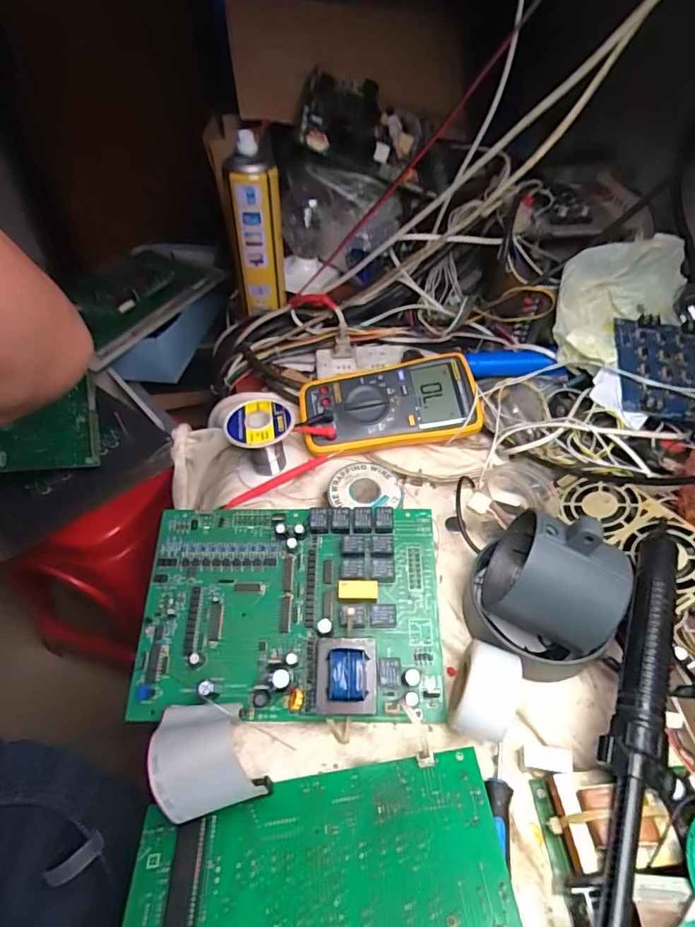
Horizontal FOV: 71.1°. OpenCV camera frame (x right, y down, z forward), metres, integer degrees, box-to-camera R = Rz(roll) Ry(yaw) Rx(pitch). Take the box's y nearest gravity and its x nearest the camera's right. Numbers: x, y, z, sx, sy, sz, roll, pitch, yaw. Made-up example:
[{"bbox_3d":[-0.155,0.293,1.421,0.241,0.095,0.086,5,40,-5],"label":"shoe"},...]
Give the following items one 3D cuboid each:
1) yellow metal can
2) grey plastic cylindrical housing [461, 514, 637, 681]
[{"bbox_3d":[-0.119,-0.302,0.622,0.068,0.195,0.079,-6,50,-6],"label":"yellow metal can"},{"bbox_3d":[0.144,0.090,0.352,0.102,0.108,0.078,33,57,25],"label":"grey plastic cylindrical housing"}]

